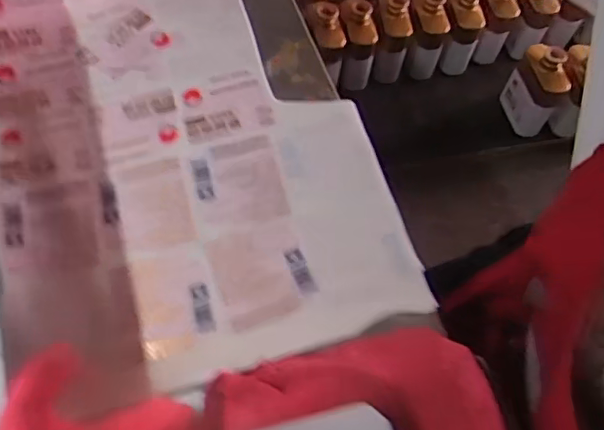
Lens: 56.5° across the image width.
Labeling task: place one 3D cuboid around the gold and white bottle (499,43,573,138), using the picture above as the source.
[{"bbox_3d":[0.434,-0.238,1.050,0.064,0.176,0.116,-3,64,-5],"label":"gold and white bottle"}]

